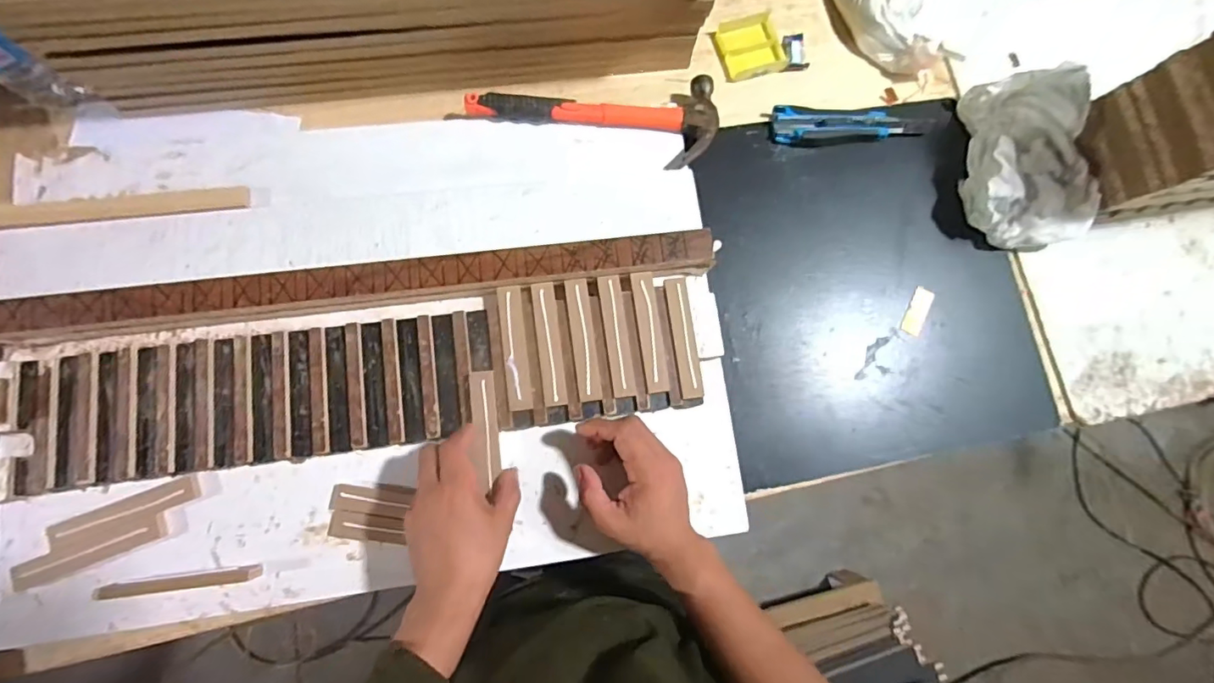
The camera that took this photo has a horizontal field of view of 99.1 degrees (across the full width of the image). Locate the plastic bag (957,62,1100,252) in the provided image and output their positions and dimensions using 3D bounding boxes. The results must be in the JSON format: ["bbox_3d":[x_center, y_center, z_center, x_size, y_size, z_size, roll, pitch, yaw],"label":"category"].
[{"bbox_3d":[0.446,-0.187,0.533,0.120,0.076,0.169,8,81,-3],"label":"plastic bag"}]

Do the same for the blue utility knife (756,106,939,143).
[{"bbox_3d":[0.265,-0.236,0.562,0.175,0.012,0.037,-3,82,-4],"label":"blue utility knife"}]

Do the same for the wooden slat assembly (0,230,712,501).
[{"bbox_3d":[-0.211,0.012,0.455,0.597,0.029,0.162,-7,82,-5],"label":"wooden slat assembly"}]

